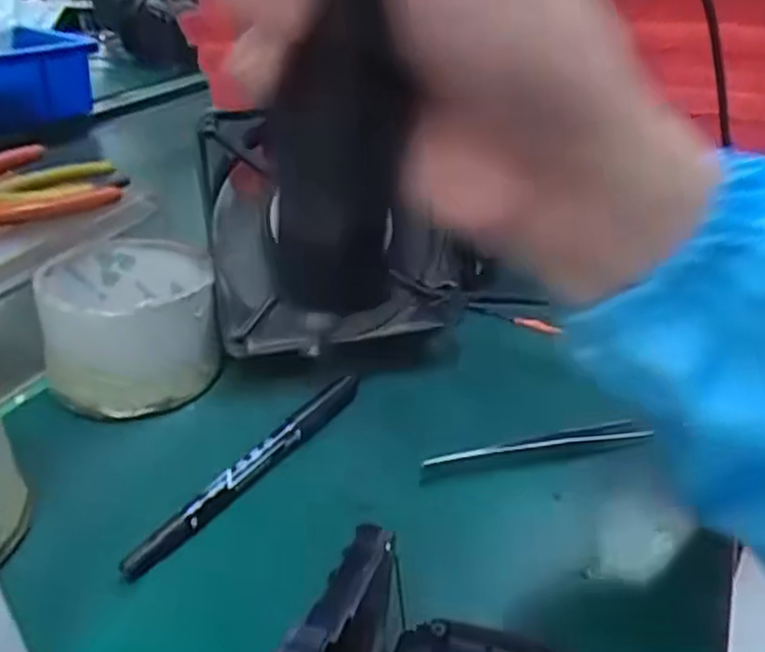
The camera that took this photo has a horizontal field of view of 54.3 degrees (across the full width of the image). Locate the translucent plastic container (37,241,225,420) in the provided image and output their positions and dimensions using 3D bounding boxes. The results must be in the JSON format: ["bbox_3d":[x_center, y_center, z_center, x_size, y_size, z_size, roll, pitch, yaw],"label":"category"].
[{"bbox_3d":[-0.121,0.000,0.368,0.076,0.061,0.082,-9,30,-14],"label":"translucent plastic container"}]

